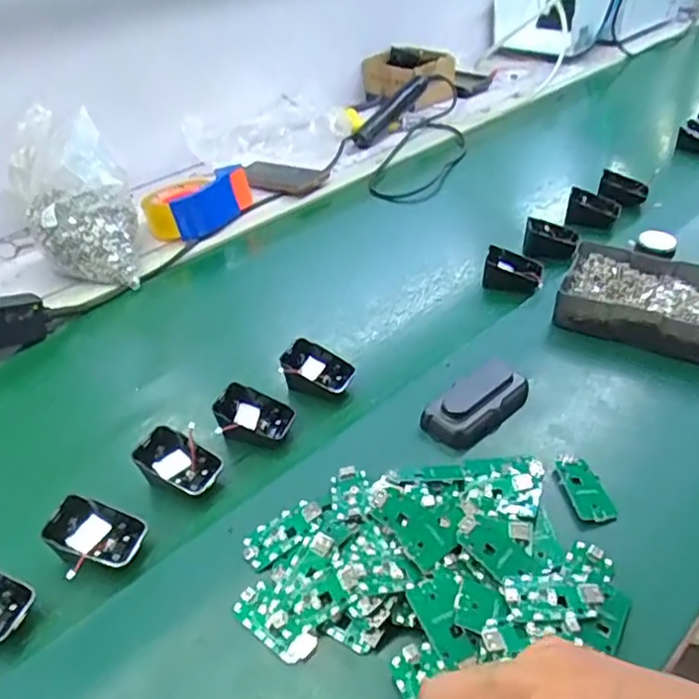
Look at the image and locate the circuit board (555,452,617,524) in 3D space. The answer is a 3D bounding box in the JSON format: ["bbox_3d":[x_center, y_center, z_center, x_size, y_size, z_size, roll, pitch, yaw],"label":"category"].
[{"bbox_3d":[0.189,0.109,0.507,0.028,0.008,0.068,-7,41,-6],"label":"circuit board"}]

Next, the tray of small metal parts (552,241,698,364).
[{"bbox_3d":[0.312,-0.056,0.671,0.157,0.043,0.129,15,42,23],"label":"tray of small metal parts"}]

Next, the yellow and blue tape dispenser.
[{"bbox_3d":[-0.229,-0.214,0.913,0.109,0.057,0.144,21,45,29],"label":"yellow and blue tape dispenser"}]

